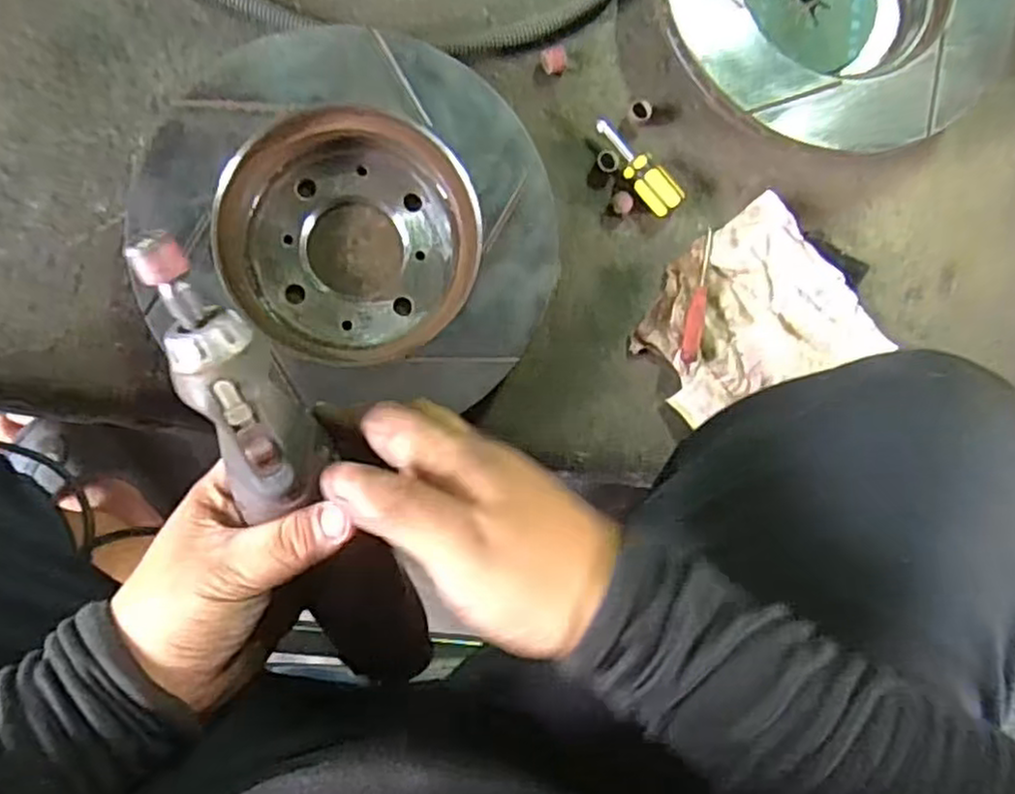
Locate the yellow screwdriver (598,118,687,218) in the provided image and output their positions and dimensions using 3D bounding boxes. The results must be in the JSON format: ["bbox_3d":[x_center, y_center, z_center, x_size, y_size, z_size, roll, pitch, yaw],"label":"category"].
[{"bbox_3d":[0.088,-0.158,0.495,0.023,0.020,0.076,-42,93,-7],"label":"yellow screwdriver"}]

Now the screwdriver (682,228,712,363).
[{"bbox_3d":[0.134,-0.069,0.500,0.015,0.009,0.099,17,72,-6],"label":"screwdriver"}]

